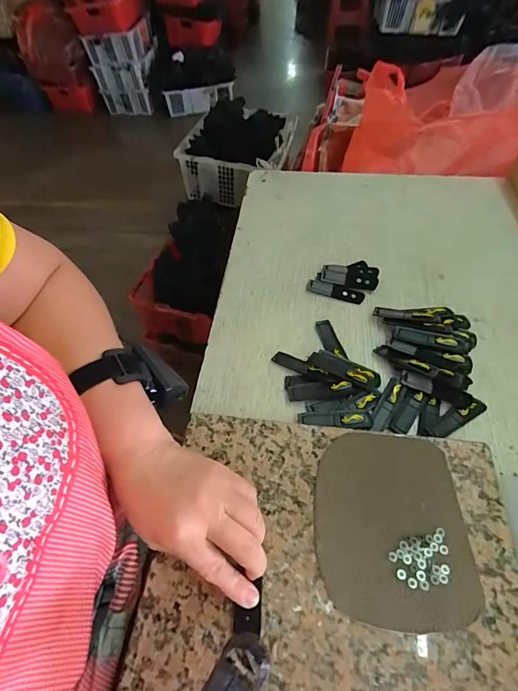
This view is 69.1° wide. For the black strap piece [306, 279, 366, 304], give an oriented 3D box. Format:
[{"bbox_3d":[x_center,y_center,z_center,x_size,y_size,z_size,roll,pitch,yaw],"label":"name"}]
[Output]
[{"bbox_3d":[0.106,-0.075,0.522,0.078,0.010,0.017,16,56,14],"label":"black strap piece"}]

